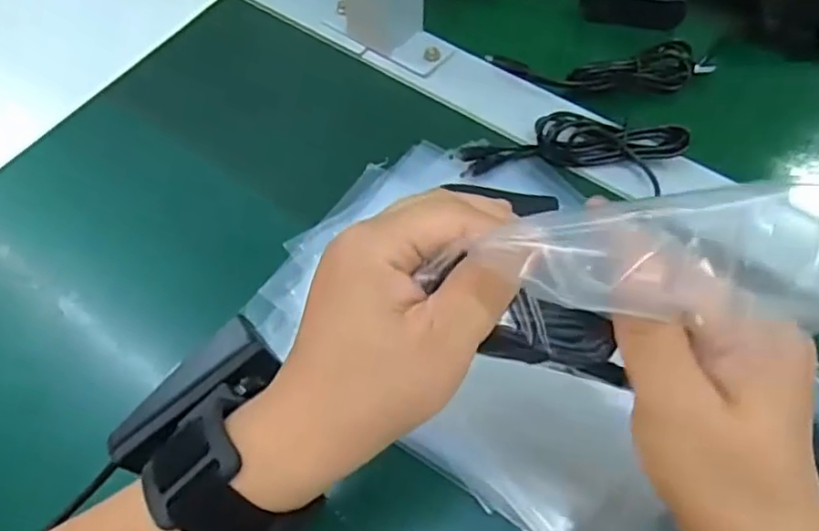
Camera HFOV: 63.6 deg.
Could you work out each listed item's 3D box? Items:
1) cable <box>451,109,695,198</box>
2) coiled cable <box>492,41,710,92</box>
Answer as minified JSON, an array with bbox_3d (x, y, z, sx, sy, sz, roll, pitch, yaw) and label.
[{"bbox_3d":[0.102,-0.072,0.414,0.140,0.022,0.041,3,57,2],"label":"cable"},{"bbox_3d":[0.137,-0.140,0.473,0.154,0.020,0.036,-2,57,-1],"label":"coiled cable"}]

